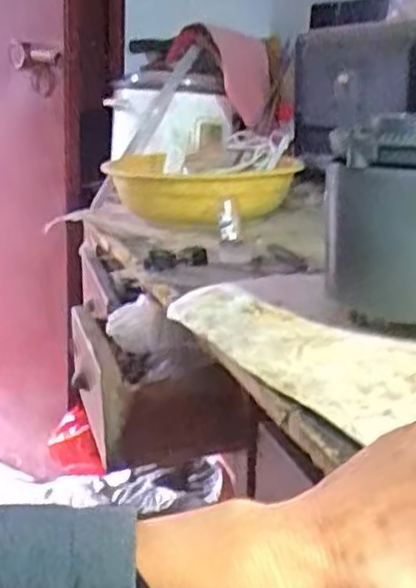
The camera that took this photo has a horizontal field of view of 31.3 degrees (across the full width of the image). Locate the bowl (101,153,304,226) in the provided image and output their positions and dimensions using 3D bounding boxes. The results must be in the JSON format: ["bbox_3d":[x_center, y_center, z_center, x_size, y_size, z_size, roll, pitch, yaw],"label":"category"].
[{"bbox_3d":[-0.012,-0.196,1.371,0.344,0.088,0.316,0,18,-5],"label":"bowl"}]

